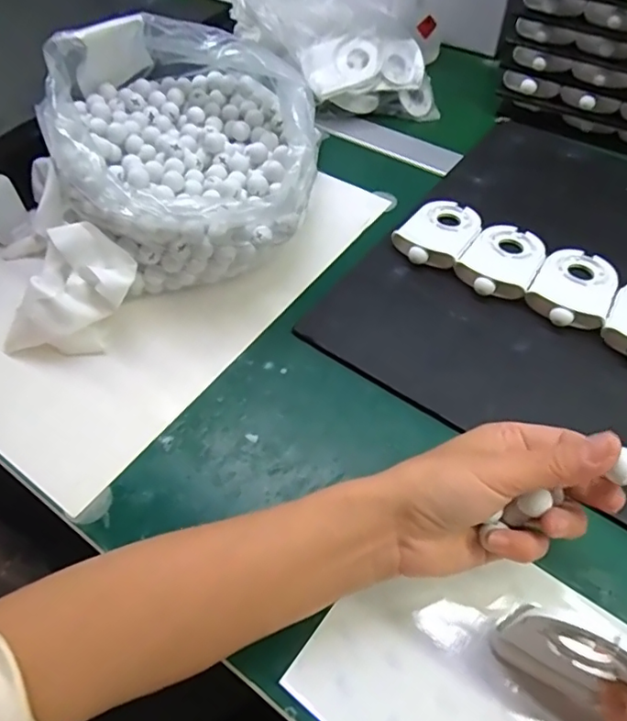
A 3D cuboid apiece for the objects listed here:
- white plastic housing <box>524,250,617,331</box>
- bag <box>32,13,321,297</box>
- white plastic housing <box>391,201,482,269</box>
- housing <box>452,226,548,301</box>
[{"bbox_3d":[0.204,-0.056,0.433,0.057,0.015,0.085,28,58,20],"label":"white plastic housing"},{"bbox_3d":[-0.100,-0.168,0.458,0.203,0.124,0.235,-17,55,-10],"label":"bag"},{"bbox_3d":[0.109,-0.109,0.474,0.057,0.015,0.086,31,59,22],"label":"white plastic housing"},{"bbox_3d":[0.154,-0.081,0.450,0.057,0.015,0.087,30,58,20],"label":"housing"}]

